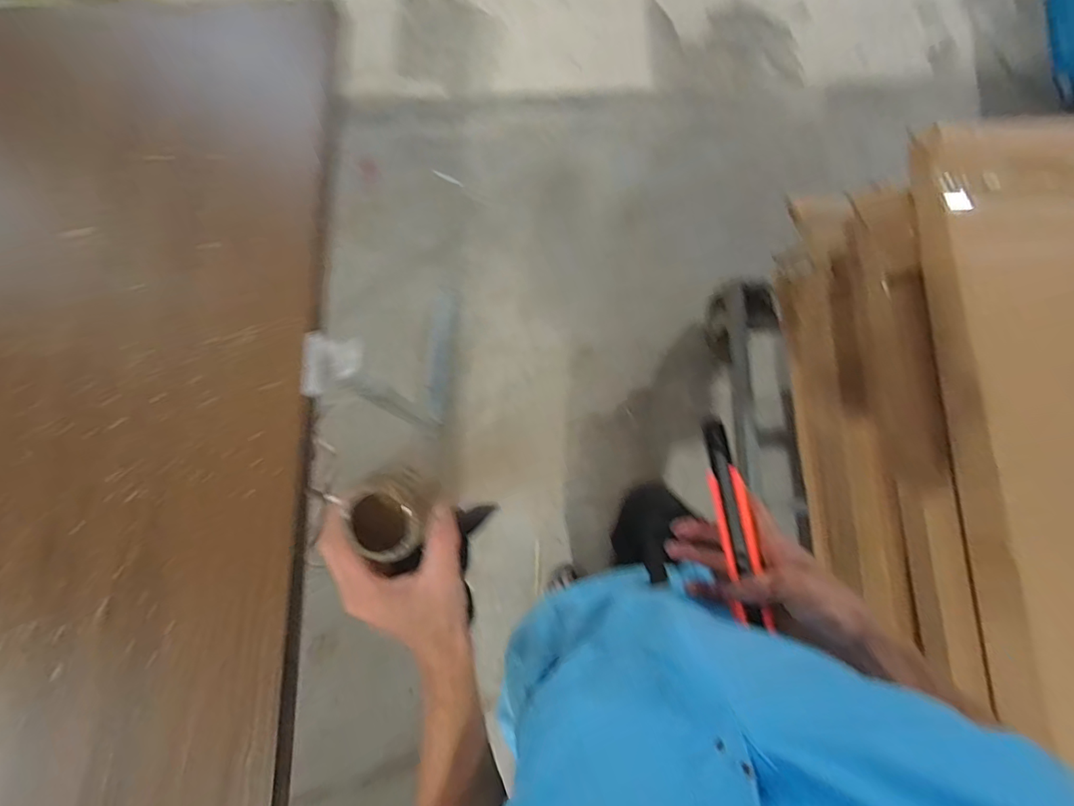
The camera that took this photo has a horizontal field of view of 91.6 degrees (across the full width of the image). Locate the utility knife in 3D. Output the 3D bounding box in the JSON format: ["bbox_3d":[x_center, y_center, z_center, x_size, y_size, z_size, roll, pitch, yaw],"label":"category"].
[{"bbox_3d":[0.168,0.100,0.447,0.028,0.016,0.171,-7,73,-2],"label":"utility knife"}]

